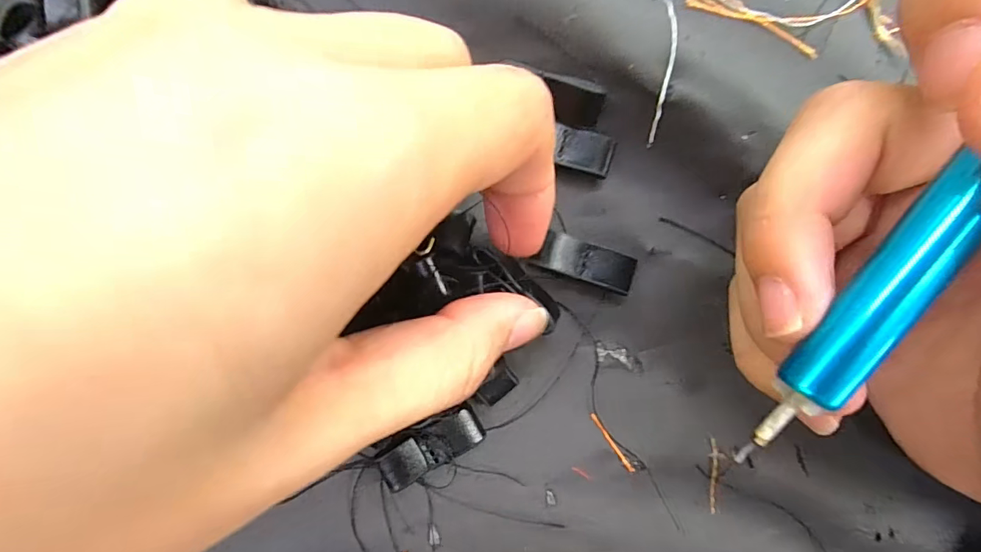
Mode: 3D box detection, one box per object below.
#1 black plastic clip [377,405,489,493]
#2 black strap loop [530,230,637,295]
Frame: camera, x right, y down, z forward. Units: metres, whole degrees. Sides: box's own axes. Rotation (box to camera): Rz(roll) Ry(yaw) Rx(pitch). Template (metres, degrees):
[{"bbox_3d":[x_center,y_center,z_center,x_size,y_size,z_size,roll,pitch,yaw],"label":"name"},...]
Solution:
[{"bbox_3d":[-0.016,0.044,0.122,0.027,0.007,0.012,-27,93,-5],"label":"black plastic clip"},{"bbox_3d":[0.025,-0.004,0.125,0.028,0.005,0.010,19,89,-5],"label":"black strap loop"}]

